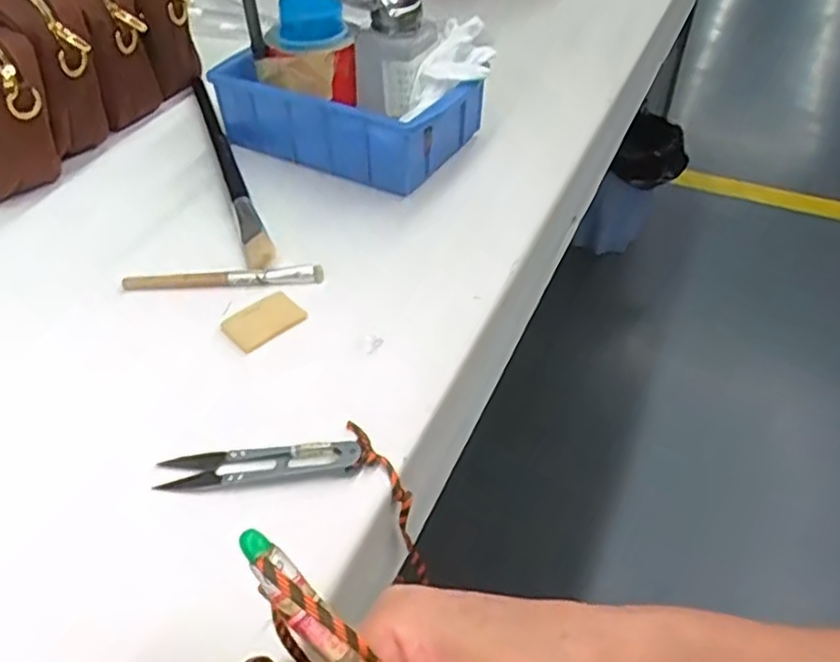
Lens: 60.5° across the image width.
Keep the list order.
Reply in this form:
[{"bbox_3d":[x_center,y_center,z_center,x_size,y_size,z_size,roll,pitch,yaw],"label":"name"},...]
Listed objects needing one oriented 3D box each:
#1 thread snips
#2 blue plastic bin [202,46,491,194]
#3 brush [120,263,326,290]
[{"bbox_3d":[-0.082,0.068,0.367,0.101,0.012,0.023,-2,44,-2],"label":"thread snips"},{"bbox_3d":[-0.061,-0.186,0.592,0.198,0.060,0.117,22,48,21],"label":"blue plastic bin"},{"bbox_3d":[-0.129,-0.034,0.476,0.130,0.011,0.010,-4,44,-4],"label":"brush"}]

